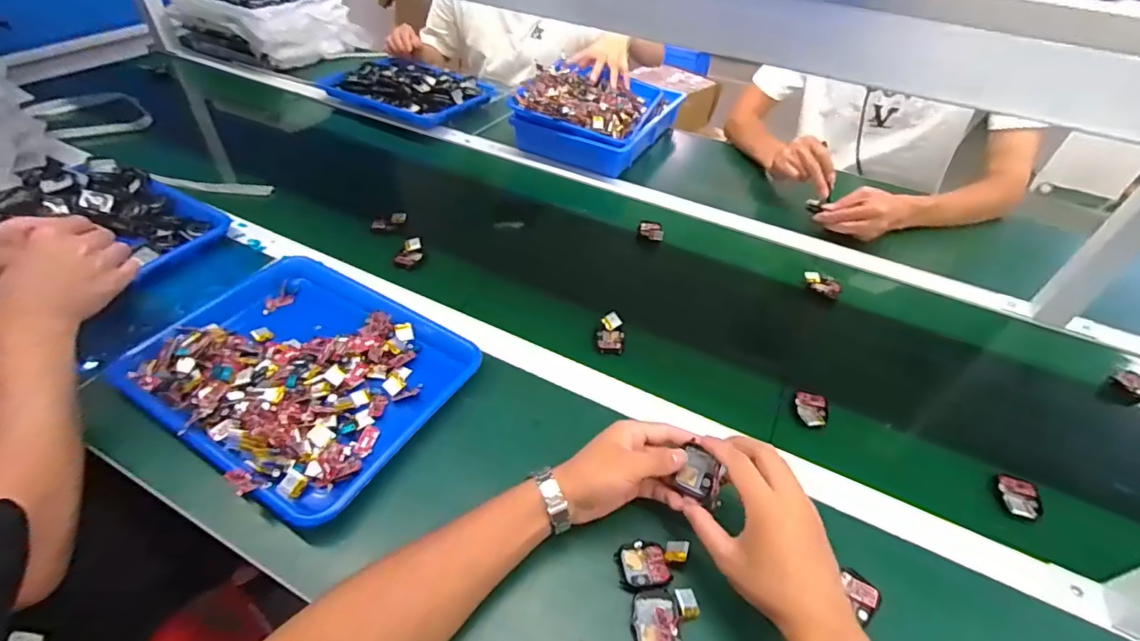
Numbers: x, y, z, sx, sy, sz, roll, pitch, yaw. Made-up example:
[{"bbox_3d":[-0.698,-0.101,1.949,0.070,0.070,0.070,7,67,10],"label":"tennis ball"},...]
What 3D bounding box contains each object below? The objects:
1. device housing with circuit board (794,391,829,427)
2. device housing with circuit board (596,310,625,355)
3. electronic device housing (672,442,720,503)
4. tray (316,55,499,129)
[{"bbox_3d":[0.279,0.102,0.582,0.038,0.014,0.051,21,47,16],"label":"device housing with circuit board"},{"bbox_3d":[0.053,0.015,0.643,0.033,0.020,0.053,8,45,4],"label":"device housing with circuit board"},{"bbox_3d":[0.112,0.135,0.440,0.035,0.043,0.008,23,2,38],"label":"electronic device housing"},{"bbox_3d":[-0.362,-0.521,1.119,0.350,0.047,0.227,23,48,18],"label":"tray"}]

